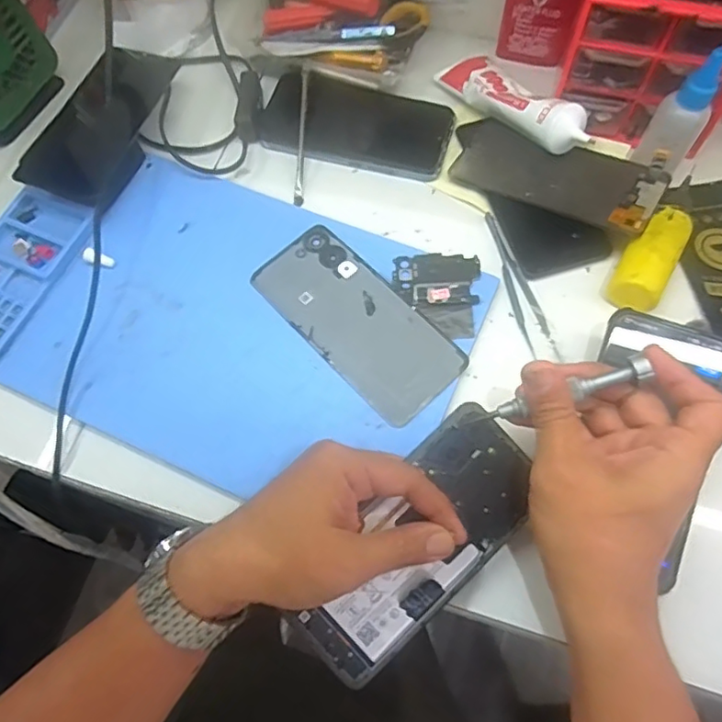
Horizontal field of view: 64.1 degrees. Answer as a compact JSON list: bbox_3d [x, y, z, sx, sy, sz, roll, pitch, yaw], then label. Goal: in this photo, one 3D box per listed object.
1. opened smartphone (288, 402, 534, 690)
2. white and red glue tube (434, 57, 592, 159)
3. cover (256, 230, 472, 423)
[{"bbox_3d":[0.032,0.106,0.336,0.163,0.004,0.075,-43,92,-9],"label":"opened smartphone"},{"bbox_3d":[0.122,-0.211,0.469,0.037,0.031,0.149,-31,53,-11],"label":"white and red glue tube"},{"bbox_3d":[-0.004,-0.031,0.421,0.074,0.007,0.162,-41,72,-15],"label":"cover"}]

